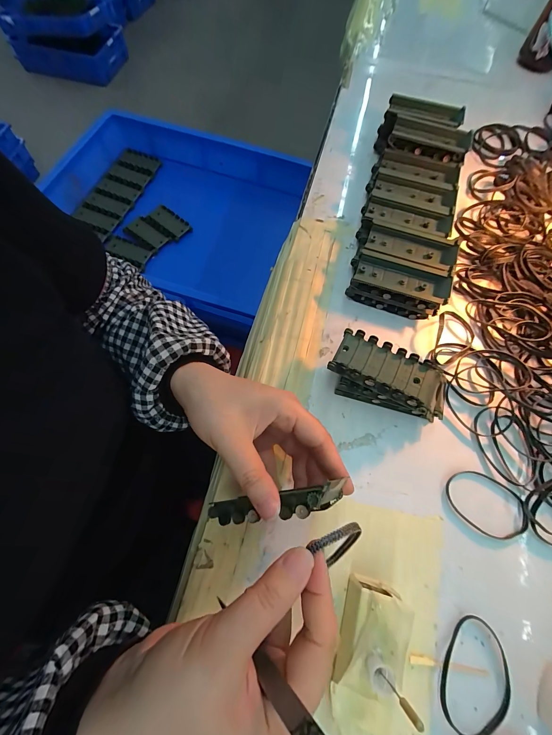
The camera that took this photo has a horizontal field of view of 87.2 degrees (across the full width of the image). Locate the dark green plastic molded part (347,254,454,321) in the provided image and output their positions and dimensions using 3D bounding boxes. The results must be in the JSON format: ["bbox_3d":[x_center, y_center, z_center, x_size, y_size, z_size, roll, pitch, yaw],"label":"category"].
[{"bbox_3d":[0.131,-0.089,0.319,0.097,0.031,0.045,17,69,6],"label":"dark green plastic molded part"}]

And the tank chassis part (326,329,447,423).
[{"bbox_3d":[0.104,0.012,0.271,0.105,0.047,0.047,23,70,8],"label":"tank chassis part"}]

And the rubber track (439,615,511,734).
[{"bbox_3d":[0.147,0.226,0.209,0.050,0.005,0.070,35,72,12],"label":"rubber track"}]

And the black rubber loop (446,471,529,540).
[{"bbox_3d":[0.184,0.119,0.253,0.069,0.004,0.047,26,70,9],"label":"black rubber loop"}]

